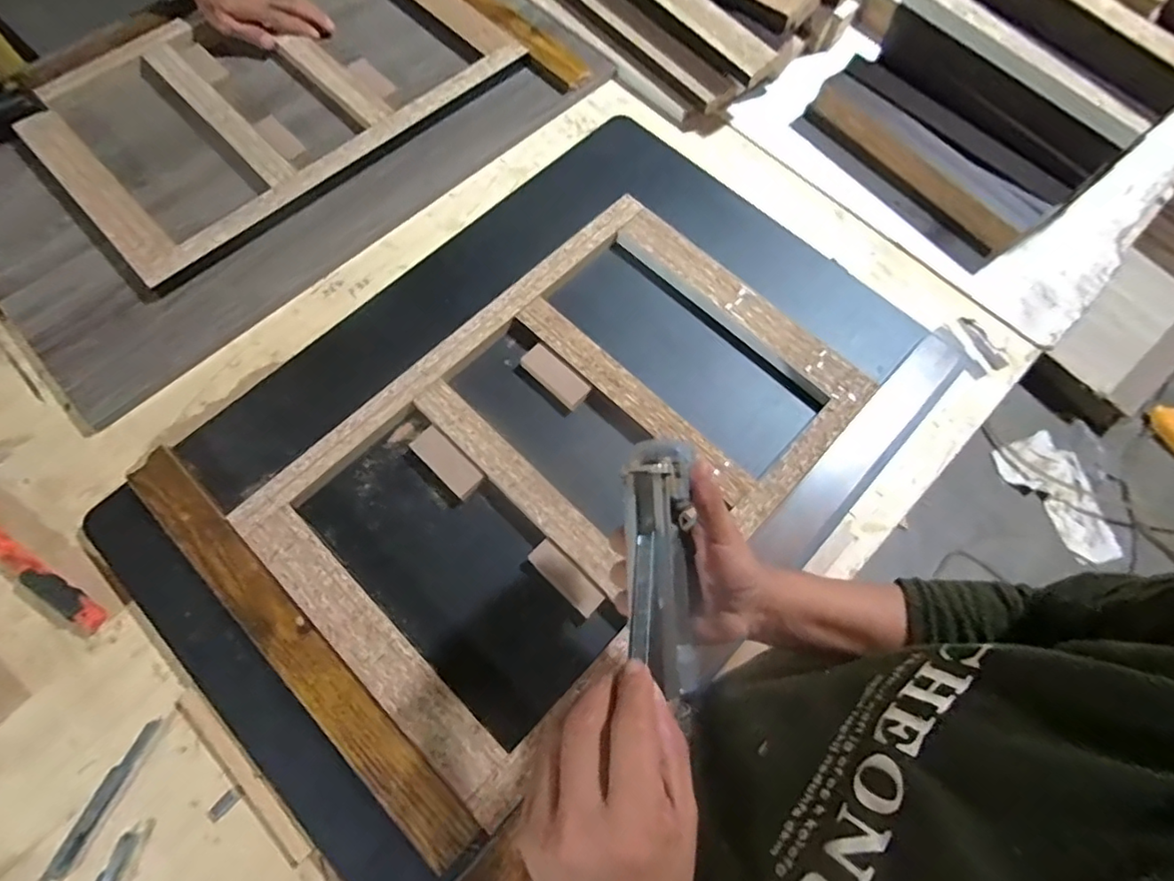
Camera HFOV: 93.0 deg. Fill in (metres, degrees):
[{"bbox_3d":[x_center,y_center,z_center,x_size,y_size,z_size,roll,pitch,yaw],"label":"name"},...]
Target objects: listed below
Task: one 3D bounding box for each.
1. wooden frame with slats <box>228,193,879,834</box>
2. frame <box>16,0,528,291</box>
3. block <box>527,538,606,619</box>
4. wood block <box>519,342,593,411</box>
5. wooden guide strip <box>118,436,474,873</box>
[{"bbox_3d":[-0.015,0.011,0.571,0.363,0.025,0.557,43,75,14],"label":"wooden frame with slats"},{"bbox_3d":[-0.413,-0.471,0.745,0.382,0.040,0.556,43,75,14],"label":"frame"},{"bbox_3d":[-0.019,0.129,0.529,0.079,0.018,0.028,42,74,14],"label":"block"},{"bbox_3d":[-0.034,-0.070,0.602,0.081,0.016,0.031,42,74,13],"label":"wood block"},{"bbox_3d":[-0.269,0.176,0.497,0.458,0.012,0.047,42,78,13],"label":"wooden guide strip"}]

